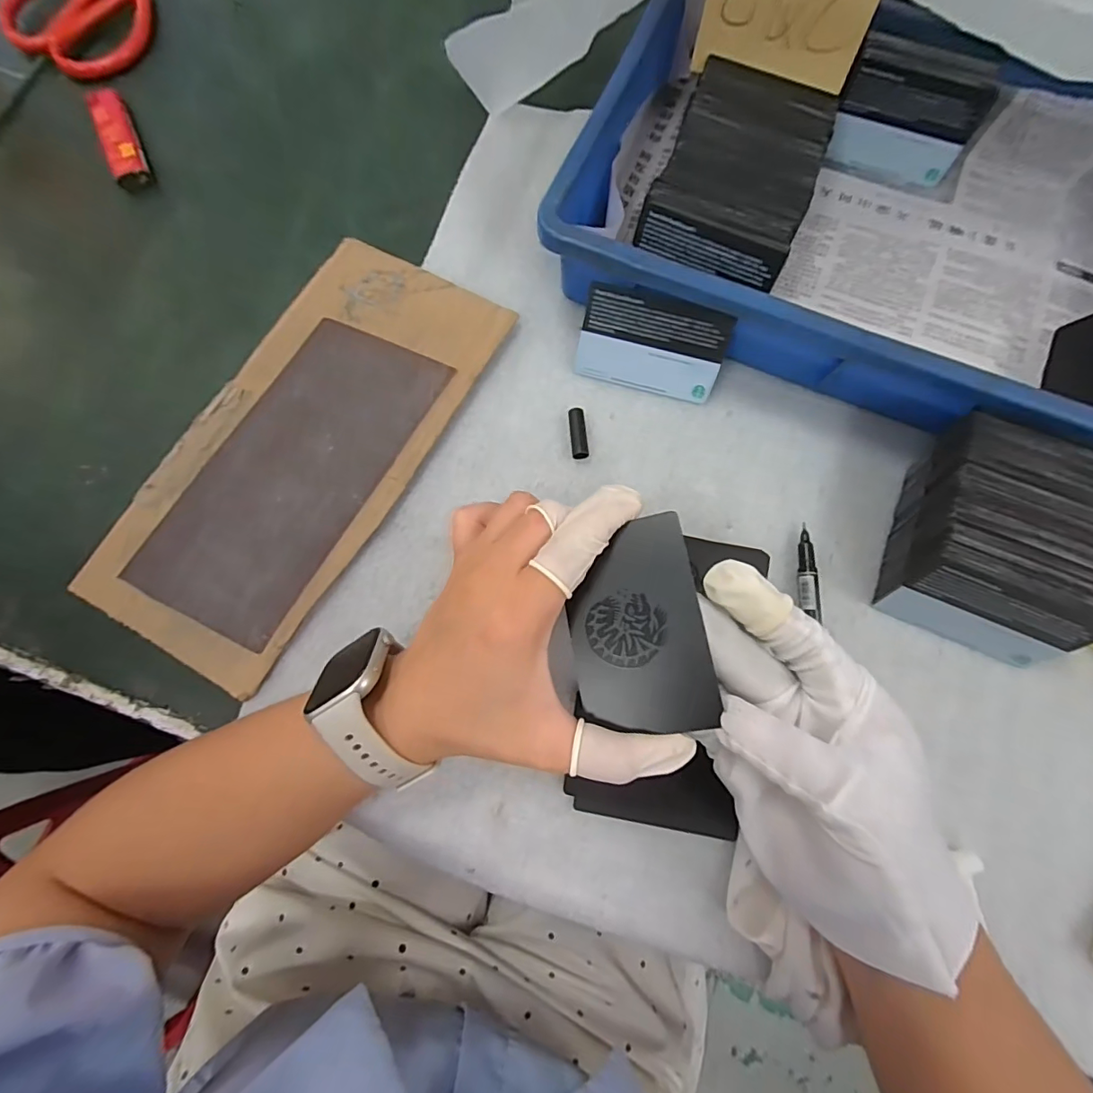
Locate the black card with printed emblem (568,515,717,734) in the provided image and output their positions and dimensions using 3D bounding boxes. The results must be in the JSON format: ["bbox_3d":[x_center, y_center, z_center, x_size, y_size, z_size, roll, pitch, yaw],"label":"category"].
[{"bbox_3d":[0.036,0.032,0.204,0.052,0.004,0.081,-11,79,16],"label":"black card with printed emblem"}]

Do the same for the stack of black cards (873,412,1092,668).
[{"bbox_3d":[0.240,-0.003,0.263,0.084,0.053,0.104,19,78,4],"label":"stack of black cards"}]

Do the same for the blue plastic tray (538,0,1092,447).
[{"bbox_3d":[0.209,-0.202,0.298,0.366,0.071,0.242,24,80,6],"label":"blue plastic tray"}]

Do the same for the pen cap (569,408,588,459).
[{"bbox_3d":[0.020,-0.069,0.306,0.010,0.009,0.031,-5,78,0],"label":"pen cap"}]

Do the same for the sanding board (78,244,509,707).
[{"bbox_3d":[-0.148,-0.063,0.305,0.132,0.010,0.271,33,81,7],"label":"sanding board"}]

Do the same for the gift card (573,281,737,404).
[{"bbox_3d":[0.063,-0.122,0.302,0.085,0.053,0.009,16,39,3],"label":"gift card"}]

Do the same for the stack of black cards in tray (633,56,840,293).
[{"bbox_3d":[0.117,-0.225,0.314,0.085,0.053,0.133,22,78,5],"label":"stack of black cards in tray"}]

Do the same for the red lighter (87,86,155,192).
[{"bbox_3d":[-0.302,-0.289,0.356,0.022,0.013,0.086,-22,79,-3],"label":"red lighter"}]

